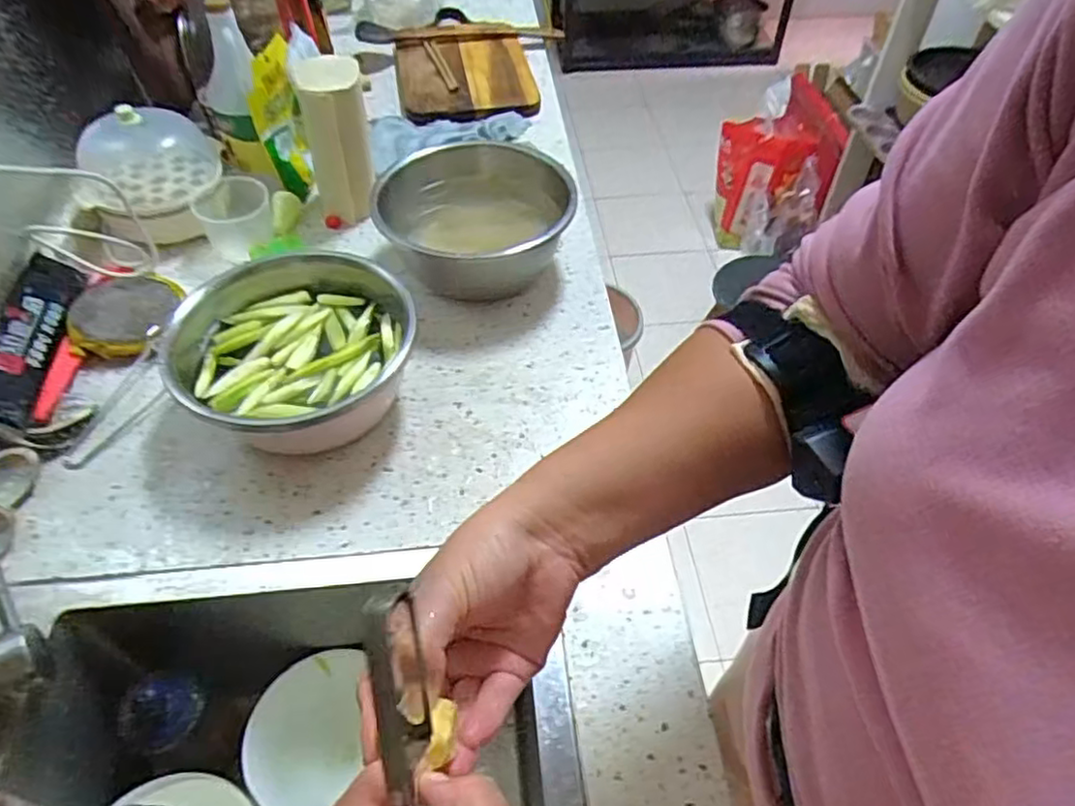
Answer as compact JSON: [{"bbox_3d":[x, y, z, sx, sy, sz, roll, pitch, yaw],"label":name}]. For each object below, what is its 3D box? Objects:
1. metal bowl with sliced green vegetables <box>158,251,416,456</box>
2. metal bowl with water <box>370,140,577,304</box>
[{"bbox_3d":[-0.214,-0.040,0.626,0.197,0.087,0.209,0,50,-1],"label":"metal bowl with sliced green vegetables"},{"bbox_3d":[-0.067,-0.201,0.752,0.200,0.097,0.205,0,50,-1],"label":"metal bowl with water"}]

